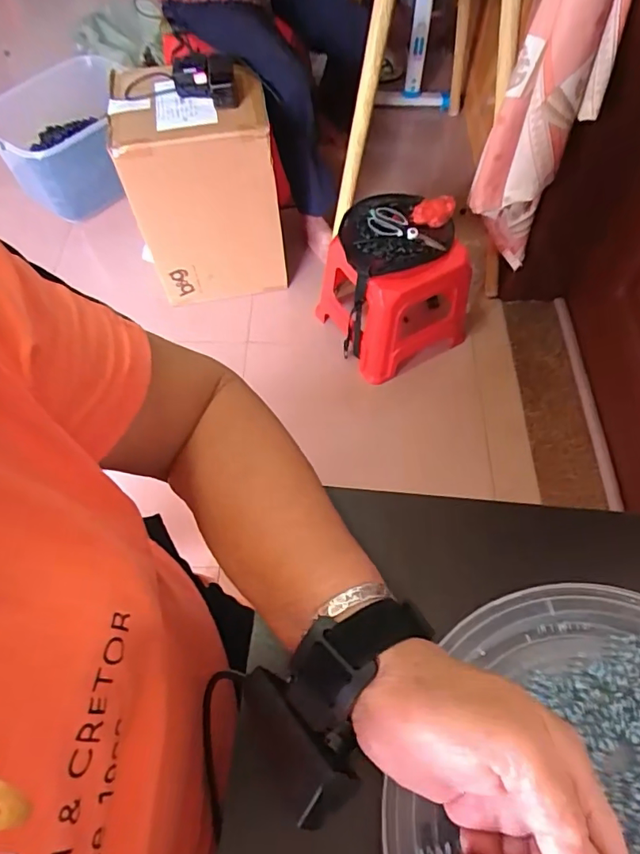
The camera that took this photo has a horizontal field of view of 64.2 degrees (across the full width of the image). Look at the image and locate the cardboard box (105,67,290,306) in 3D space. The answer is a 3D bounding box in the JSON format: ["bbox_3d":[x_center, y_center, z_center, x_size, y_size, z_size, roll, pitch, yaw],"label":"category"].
[{"bbox_3d":[-0.299,-0.622,1.341,0.343,0.450,0.358,-11,61,-4],"label":"cardboard box"}]

